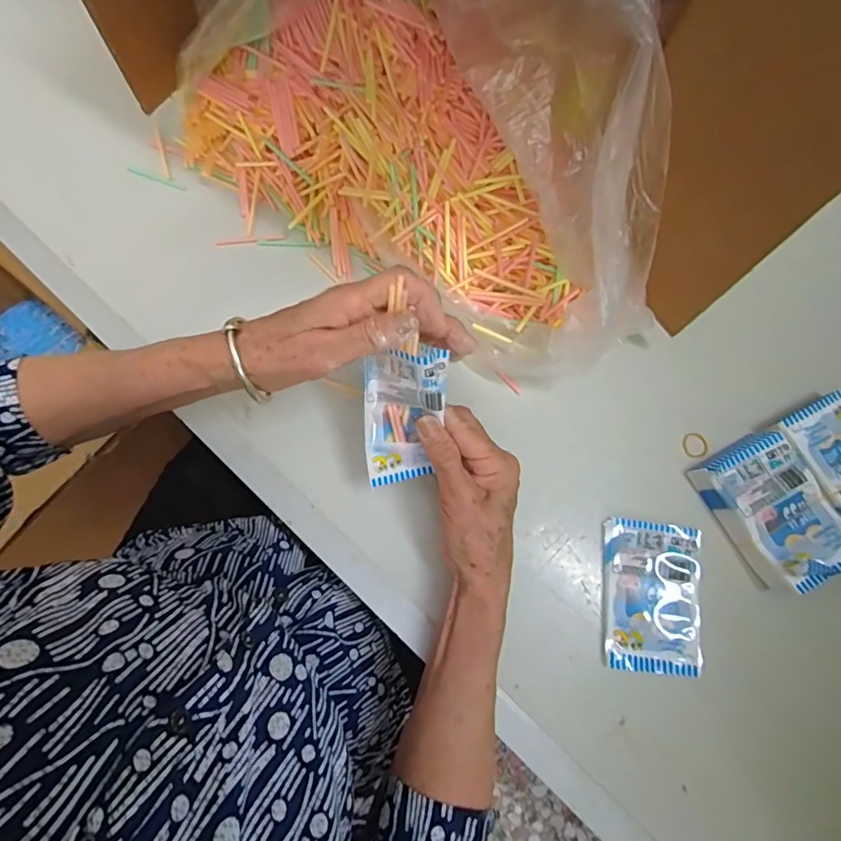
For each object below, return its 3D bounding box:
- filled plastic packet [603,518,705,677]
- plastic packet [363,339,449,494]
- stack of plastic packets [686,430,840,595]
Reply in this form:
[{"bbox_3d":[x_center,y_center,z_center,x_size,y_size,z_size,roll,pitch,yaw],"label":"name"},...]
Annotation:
[{"bbox_3d":[0.179,0.132,0.373,0.073,0.010,0.106,5,76,1],"label":"filled plastic packet"},{"bbox_3d":[-0.014,-0.003,0.331,0.053,0.104,0.025,15,33,3],"label":"plastic packet"},{"bbox_3d":[0.270,0.067,0.374,0.071,0.034,0.106,-28,78,-7],"label":"stack of plastic packets"}]

